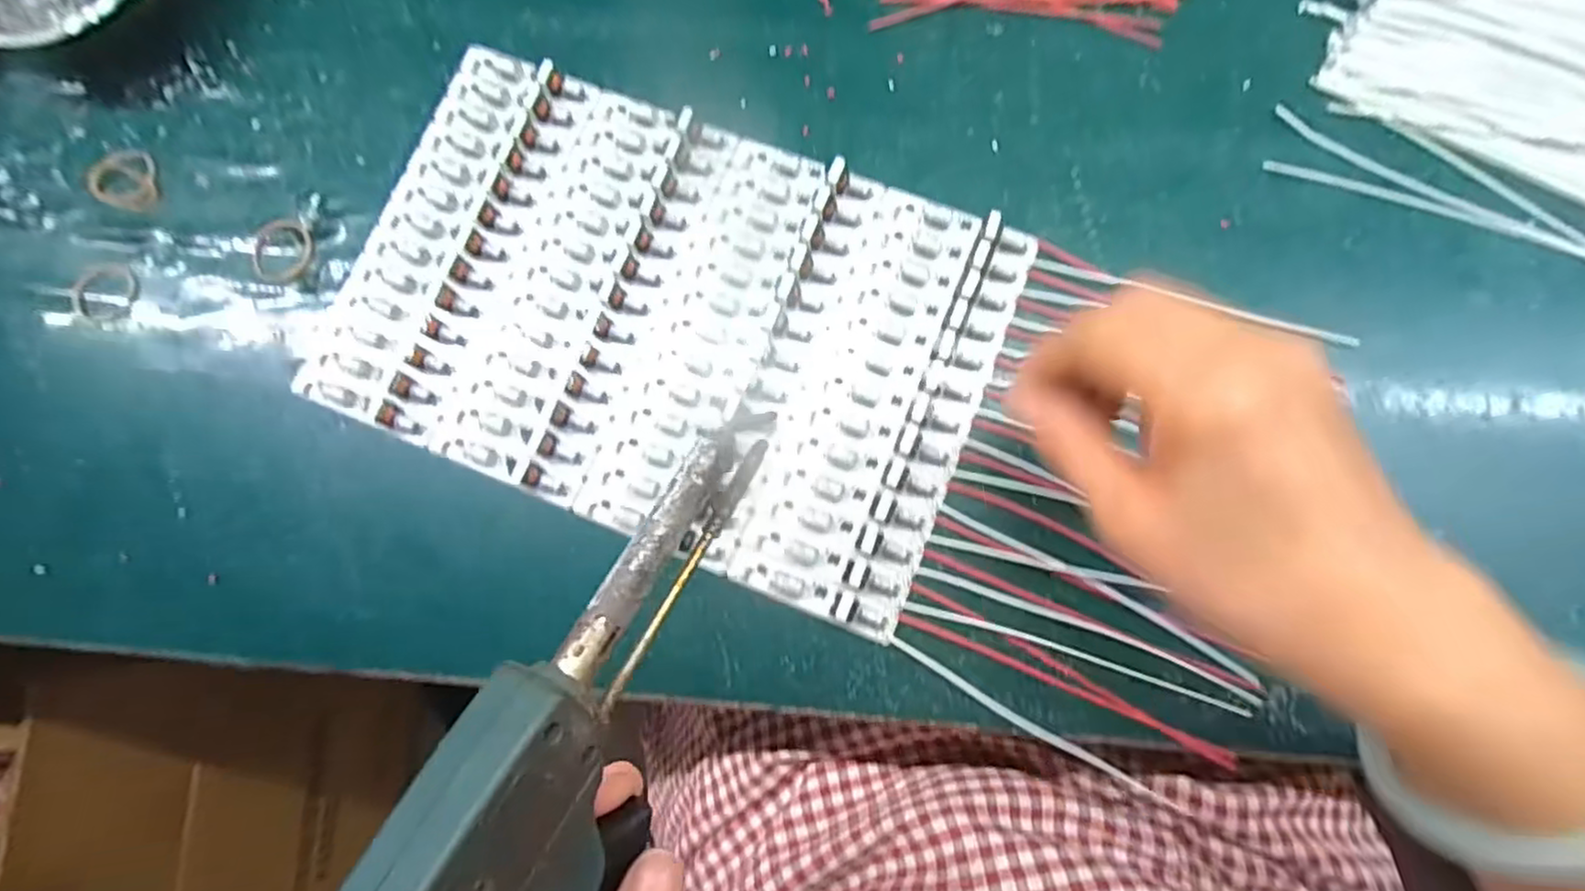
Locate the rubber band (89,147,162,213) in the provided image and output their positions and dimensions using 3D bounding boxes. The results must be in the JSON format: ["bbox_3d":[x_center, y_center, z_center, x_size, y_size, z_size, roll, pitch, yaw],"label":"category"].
[{"bbox_3d":[-0.339,-0.136,0.366,0.046,0.004,0.031,20,83,6],"label":"rubber band"}]

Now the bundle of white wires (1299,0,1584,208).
[{"bbox_3d":[0.326,-0.176,0.322,0.166,0.019,0.099,27,84,7],"label":"bundle of white wires"}]

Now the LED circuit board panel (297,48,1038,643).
[{"bbox_3d":[-0.058,-0.061,0.329,0.294,0.015,0.191,22,83,7],"label":"LED circuit board panel"}]

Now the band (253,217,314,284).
[{"bbox_3d":[-0.252,-0.096,0.354,0.033,0.004,0.033,-1,81,4],"label":"band"}]

